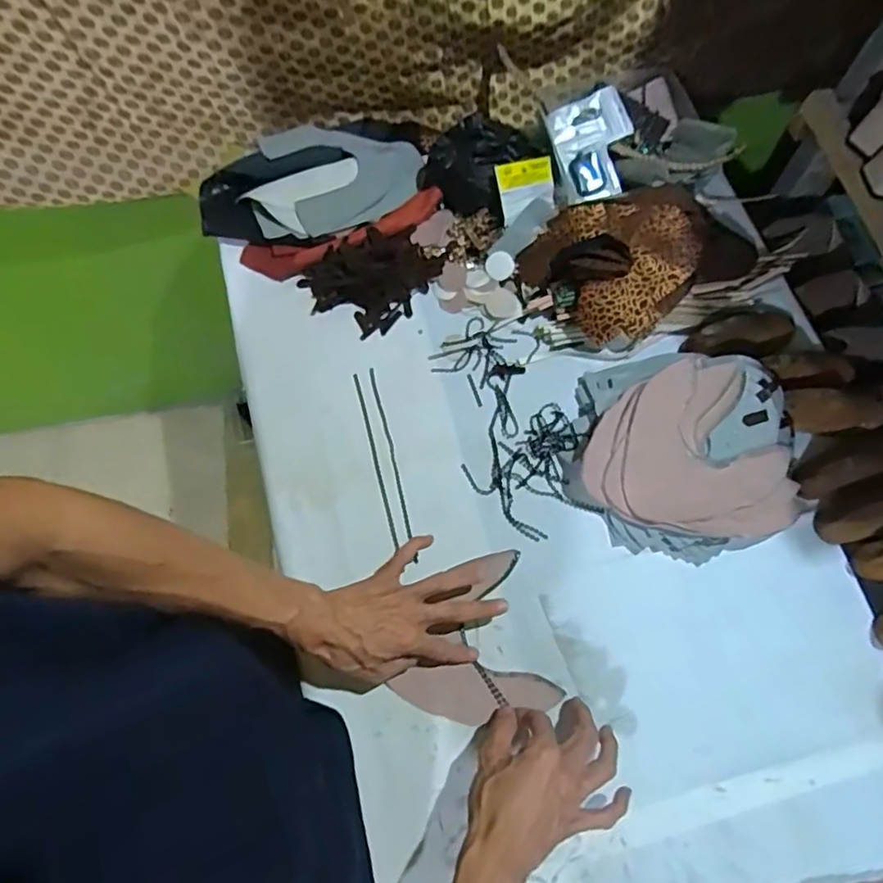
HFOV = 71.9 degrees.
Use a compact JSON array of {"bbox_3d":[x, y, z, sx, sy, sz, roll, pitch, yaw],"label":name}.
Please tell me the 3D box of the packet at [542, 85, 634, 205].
[{"bbox_3d":[0.199,-0.384,0.793,0.102,0.009,0.136,-15,86,4],"label":"packet"}]

